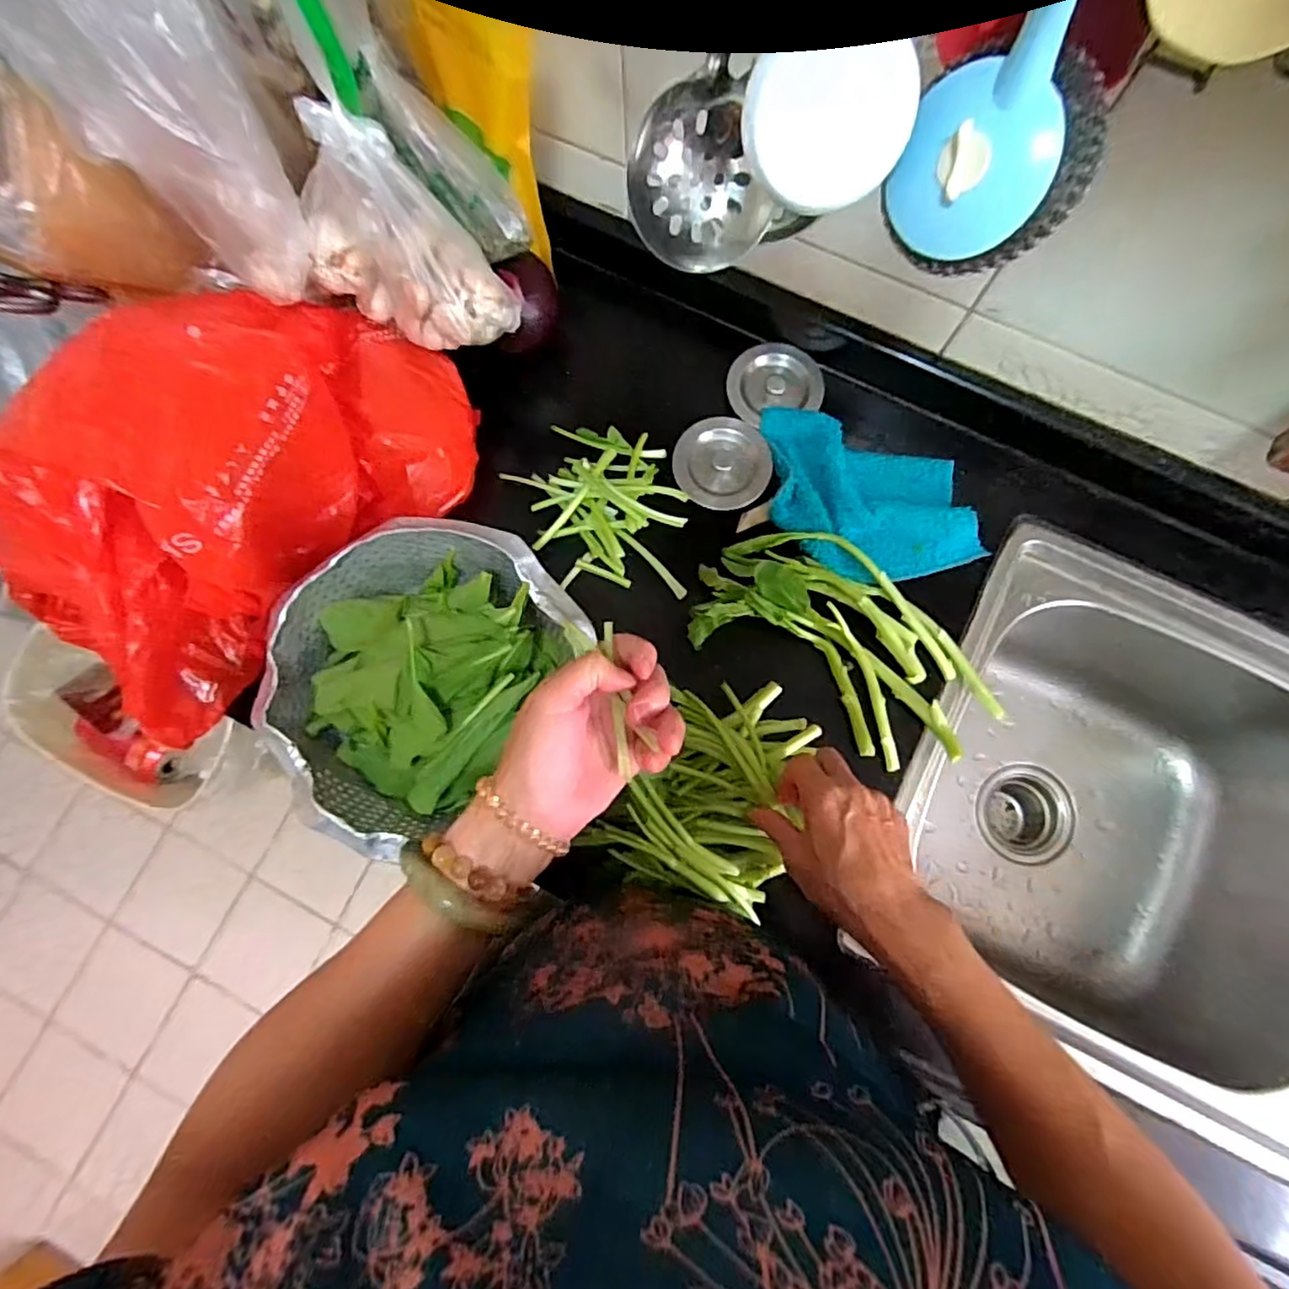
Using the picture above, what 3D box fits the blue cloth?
[{"bbox_3d":[0.192,-0.123,0.567,0.207,0.020,0.130,22,81,5],"label":"blue cloth"}]

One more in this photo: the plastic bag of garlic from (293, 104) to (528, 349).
[{"bbox_3d":[-0.158,-0.271,0.436,0.136,0.124,0.061,18,81,4],"label":"plastic bag of garlic"}]

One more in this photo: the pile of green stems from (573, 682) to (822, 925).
[{"bbox_3d":[0.060,0.118,0.508,0.139,0.053,0.178,32,82,6],"label":"pile of green stems"}]

